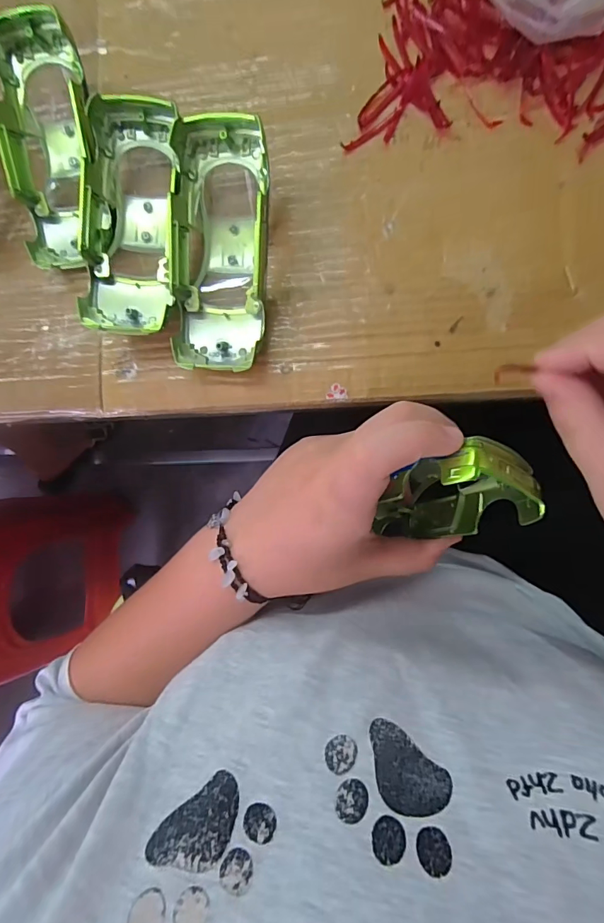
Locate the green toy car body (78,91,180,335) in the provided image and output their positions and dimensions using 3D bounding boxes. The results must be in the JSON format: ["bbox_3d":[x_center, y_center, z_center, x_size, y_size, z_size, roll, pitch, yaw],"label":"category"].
[{"bbox_3d":[-0.101,-0.145,0.259,0.063,0.039,0.137,6,90,7],"label":"green toy car body"}]

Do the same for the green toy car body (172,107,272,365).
[{"bbox_3d":[-0.051,-0.123,0.254,0.064,0.035,0.136,4,90,7],"label":"green toy car body"}]

